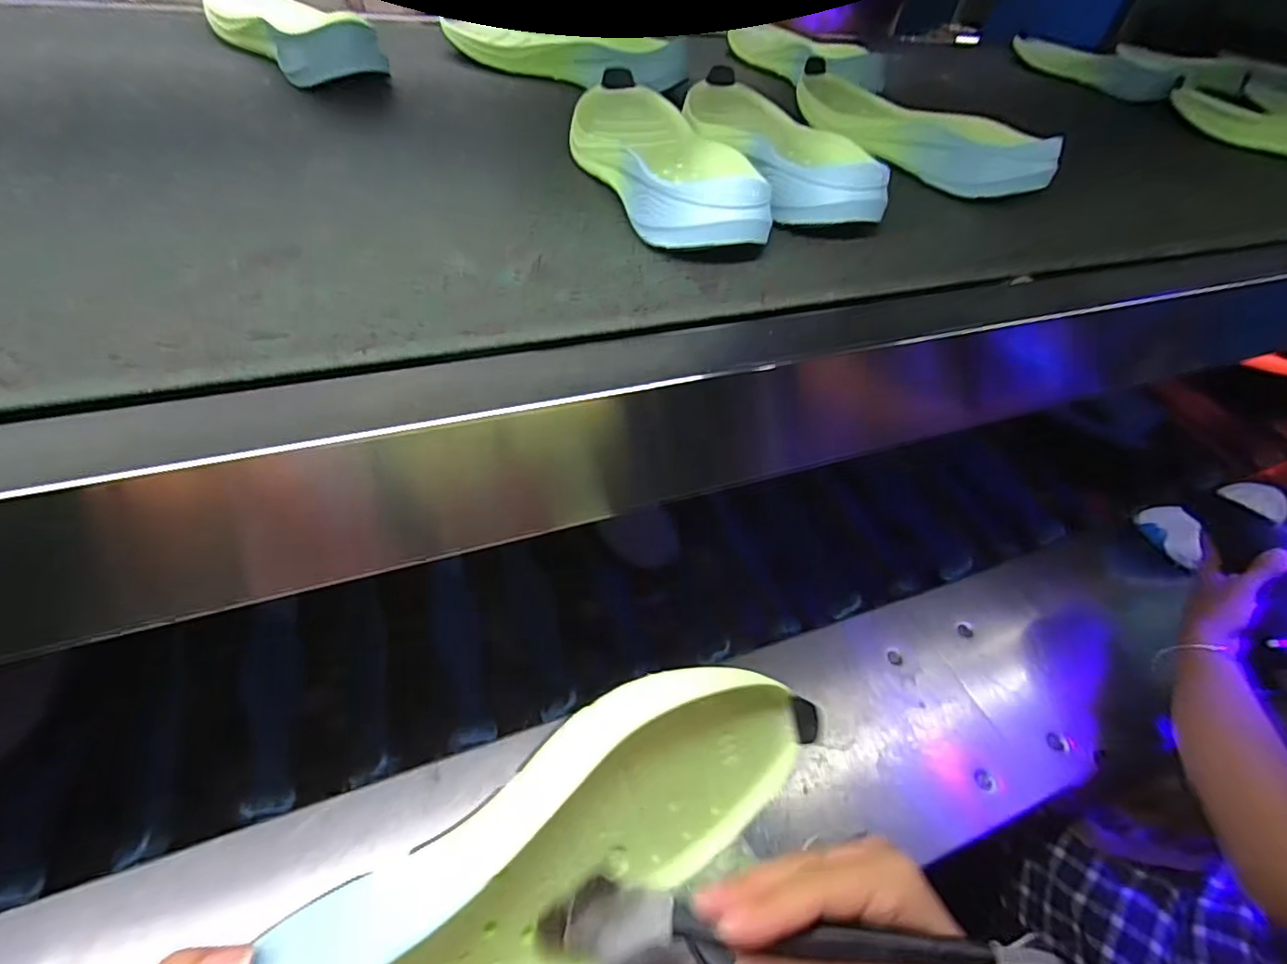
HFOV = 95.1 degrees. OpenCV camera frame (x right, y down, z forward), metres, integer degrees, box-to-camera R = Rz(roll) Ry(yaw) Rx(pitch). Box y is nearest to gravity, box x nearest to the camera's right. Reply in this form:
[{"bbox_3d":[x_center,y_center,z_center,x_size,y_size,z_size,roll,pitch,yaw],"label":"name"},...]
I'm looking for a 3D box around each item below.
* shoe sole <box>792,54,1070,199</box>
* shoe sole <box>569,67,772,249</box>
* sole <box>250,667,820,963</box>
[{"bbox_3d":[0.255,-0.348,0.570,0.097,0.044,0.279,-12,51,-18],"label":"shoe sole"},{"bbox_3d":[0.007,-0.264,0.457,0.099,0.052,0.306,-8,49,-14],"label":"shoe sole"},{"bbox_3d":[-0.030,0.161,0.242,0.279,0.108,0.048,-24,20,-34],"label":"sole"}]

